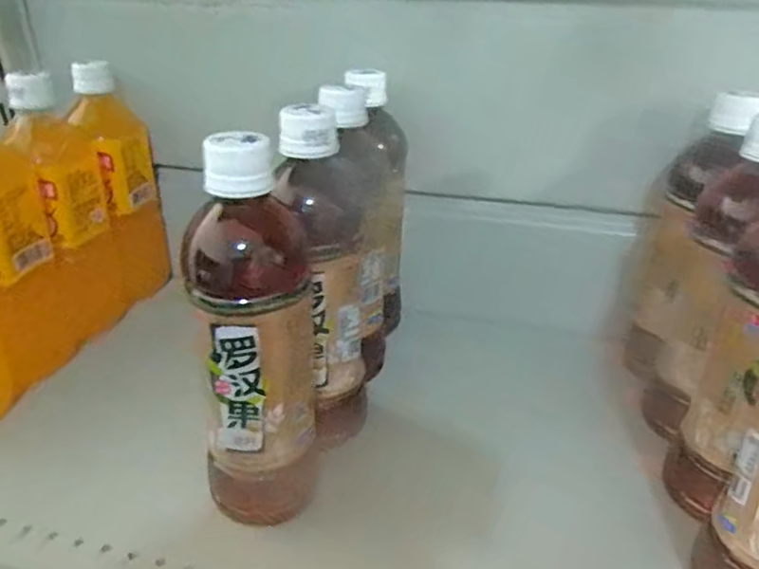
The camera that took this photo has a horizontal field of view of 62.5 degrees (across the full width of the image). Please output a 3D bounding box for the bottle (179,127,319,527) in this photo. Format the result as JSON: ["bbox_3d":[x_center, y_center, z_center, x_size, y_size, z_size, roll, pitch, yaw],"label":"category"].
[{"bbox_3d":[-0.065,0.031,0.331,0.061,0.215,0.054,-3,29,-6],"label":"bottle"}]

